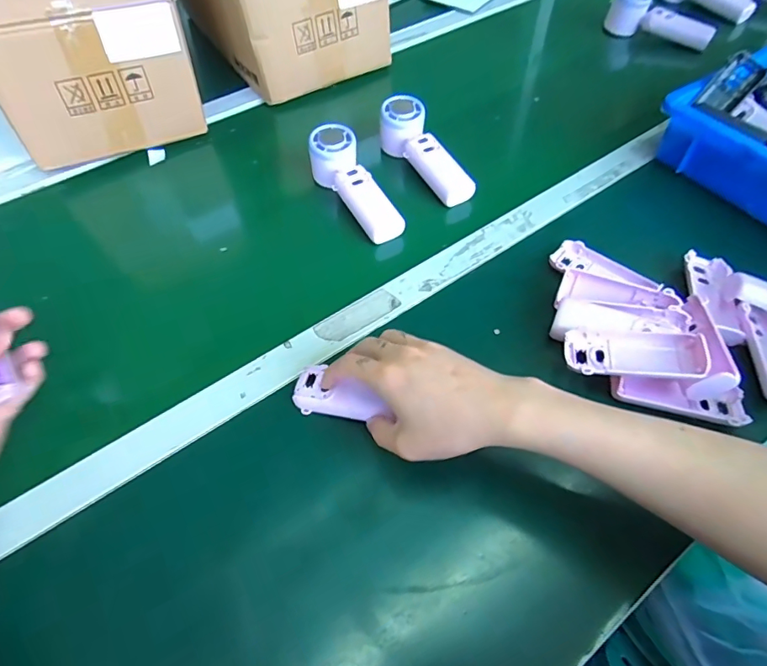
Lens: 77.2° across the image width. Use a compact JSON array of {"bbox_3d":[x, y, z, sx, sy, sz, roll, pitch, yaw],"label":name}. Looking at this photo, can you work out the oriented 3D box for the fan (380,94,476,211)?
[{"bbox_3d":[0.050,-0.225,0.590,0.054,0.049,0.161,-25,60,-16],"label":"fan"}]

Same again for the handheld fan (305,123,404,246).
[{"bbox_3d":[-0.036,-0.175,0.557,0.057,0.045,0.159,-22,59,-15],"label":"handheld fan"}]

